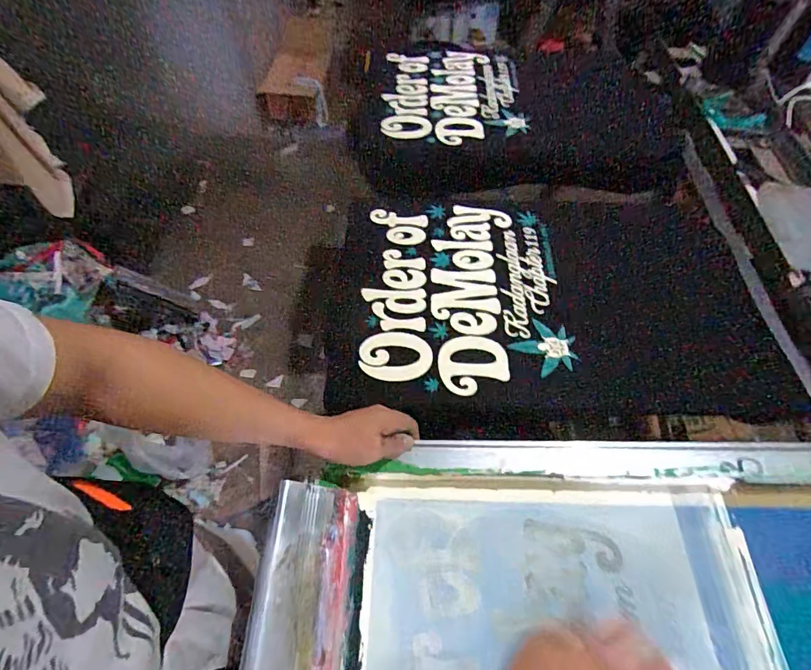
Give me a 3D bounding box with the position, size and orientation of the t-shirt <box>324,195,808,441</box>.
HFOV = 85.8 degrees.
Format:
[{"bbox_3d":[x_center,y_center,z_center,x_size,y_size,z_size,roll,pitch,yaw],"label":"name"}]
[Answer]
[{"bbox_3d":[0.229,-0.070,0.685,0.676,0.050,0.440,0,58,-1],"label":"t-shirt"}]

